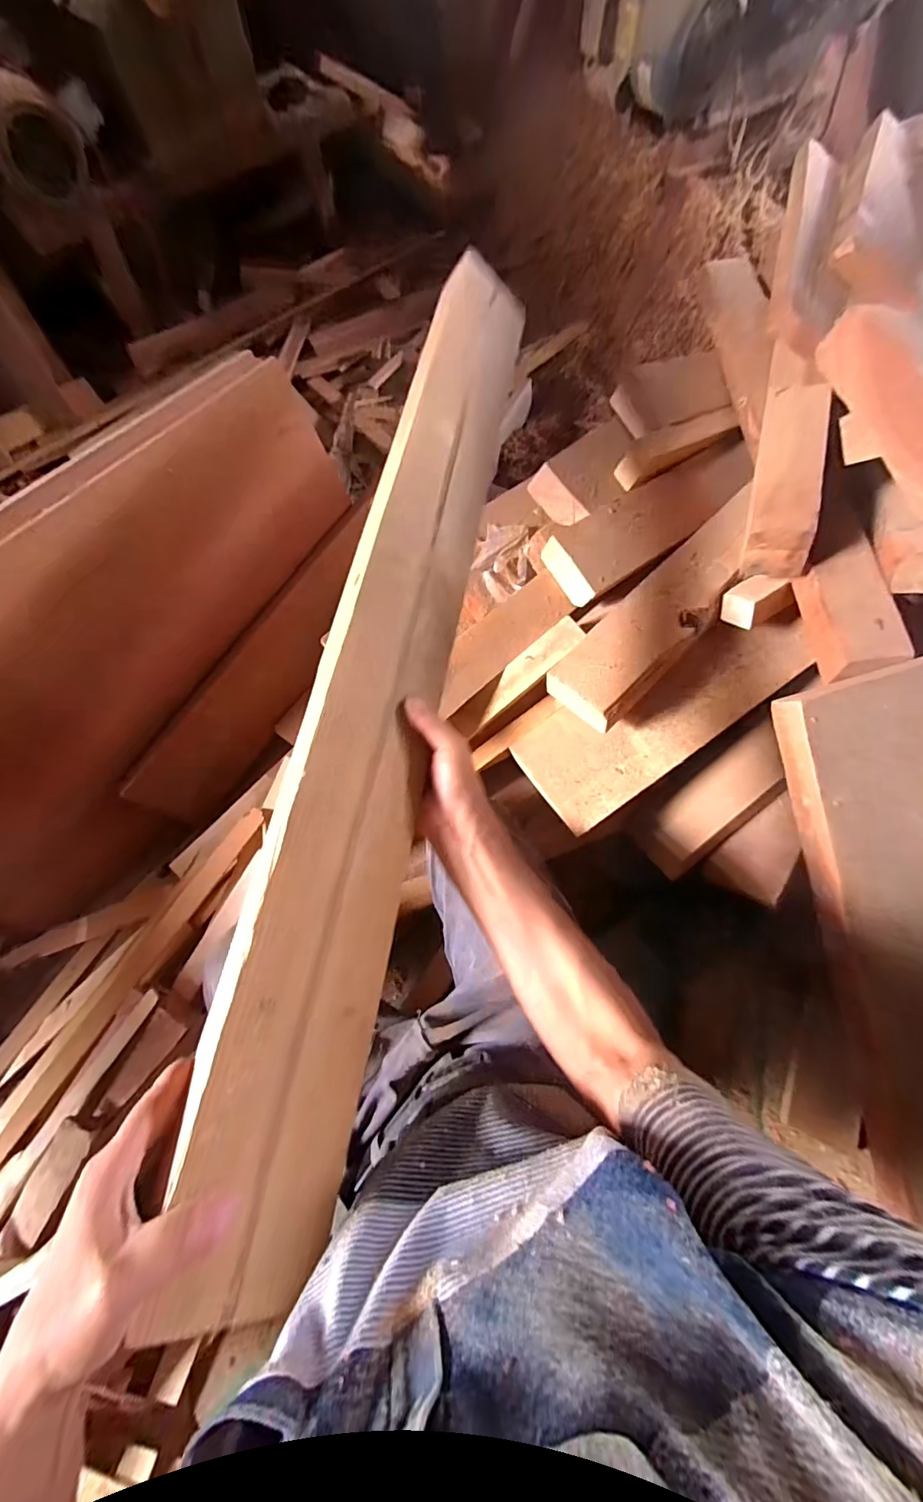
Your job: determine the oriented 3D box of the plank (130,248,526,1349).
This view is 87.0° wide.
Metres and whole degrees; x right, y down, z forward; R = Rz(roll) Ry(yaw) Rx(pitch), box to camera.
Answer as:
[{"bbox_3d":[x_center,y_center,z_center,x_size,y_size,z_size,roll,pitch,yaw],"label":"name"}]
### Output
[{"bbox_3d":[-0.058,-0.123,0.466,0.121,0.035,0.986,24,66,-30],"label":"plank"}]

